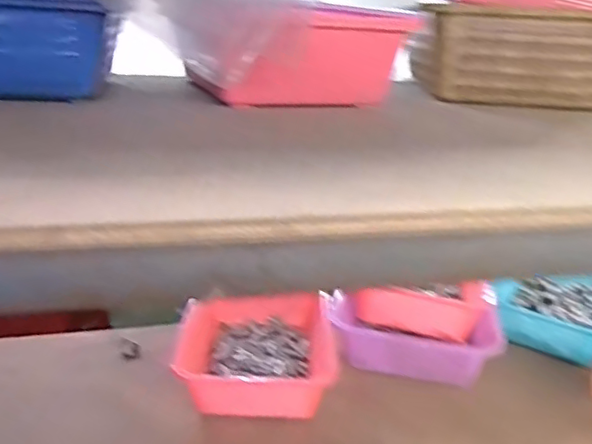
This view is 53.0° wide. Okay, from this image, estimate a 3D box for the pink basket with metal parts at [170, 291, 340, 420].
[{"bbox_3d":[-0.051,0.163,0.778,0.184,0.083,0.211,2,19,-3],"label":"pink basket with metal parts"}]

